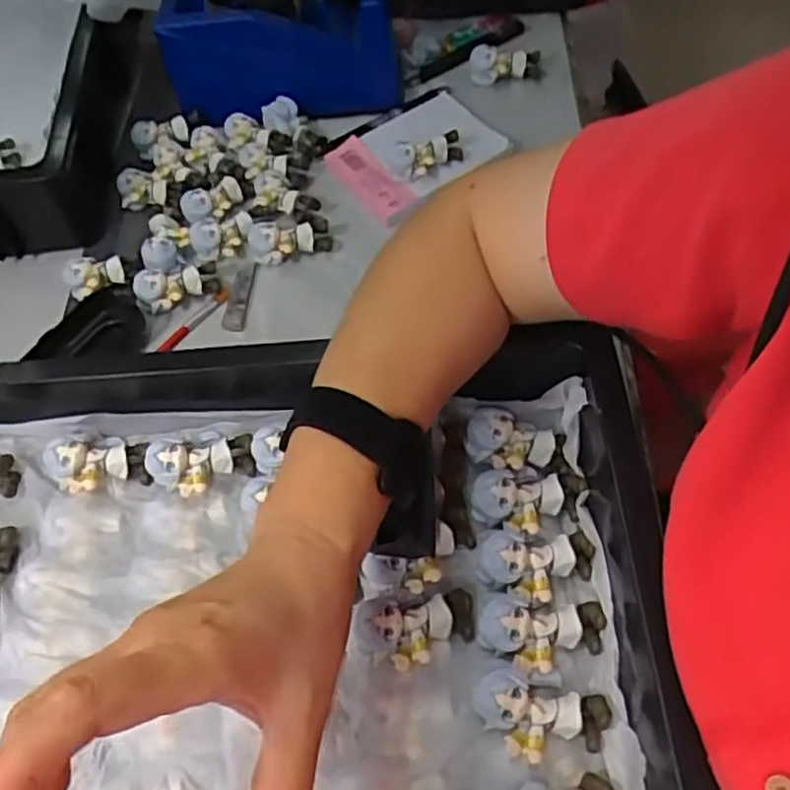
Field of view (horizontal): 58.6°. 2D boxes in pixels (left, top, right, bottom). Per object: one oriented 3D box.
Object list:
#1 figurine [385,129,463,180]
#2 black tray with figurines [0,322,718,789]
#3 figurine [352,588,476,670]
[{"bbox_3d":[0.025,-0.202,0.591,0.062,0.022,0.028,-12,58,-3],"label":"figurine"},{"bbox_3d":[-0.109,0.121,0.356,0.484,0.070,0.310,-2,58,4],"label":"black tray with figurines"},{"bbox_3d":[0.010,0.123,0.370,0.064,0.024,0.036,-5,50,-22],"label":"figurine"}]

